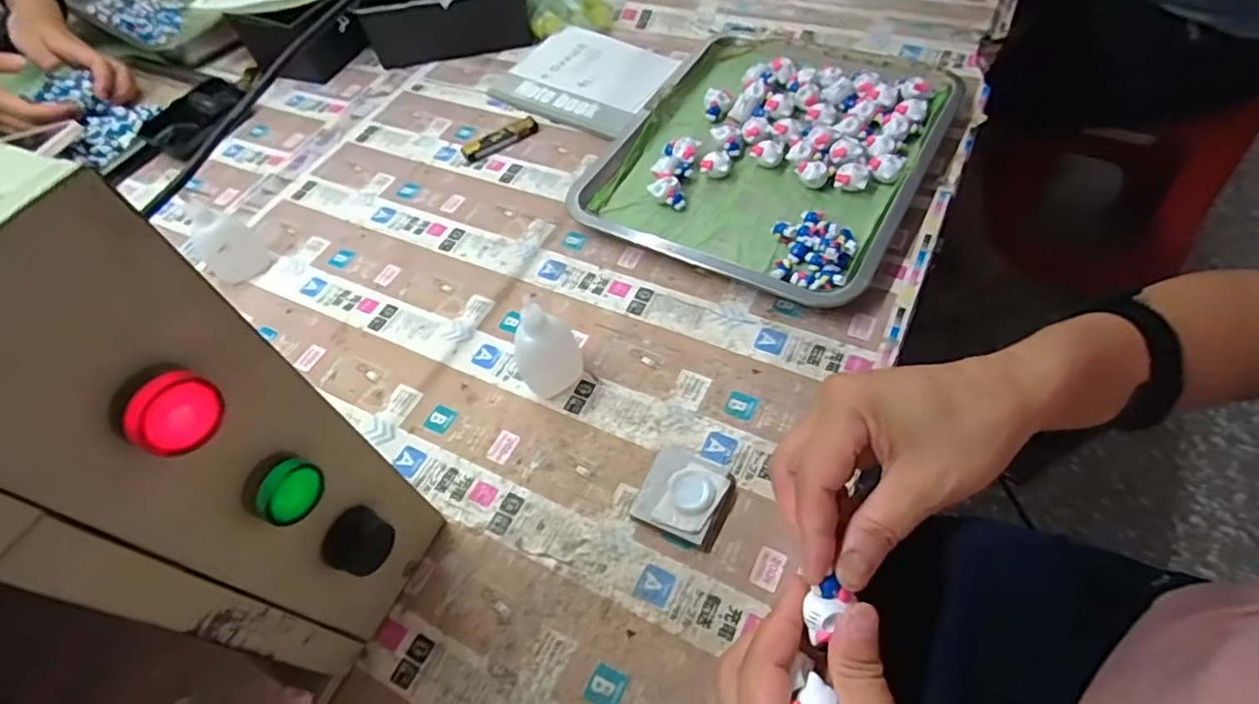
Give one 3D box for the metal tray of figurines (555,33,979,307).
[{"bbox_3d":[0.120,-0.181,0.551,0.266,0.044,0.290,25,62,22],"label":"metal tray of figurines"}]

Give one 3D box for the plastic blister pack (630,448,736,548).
[{"bbox_3d":[0.033,0.087,0.383,0.051,0.016,0.053,22,61,20],"label":"plastic blister pack"}]

